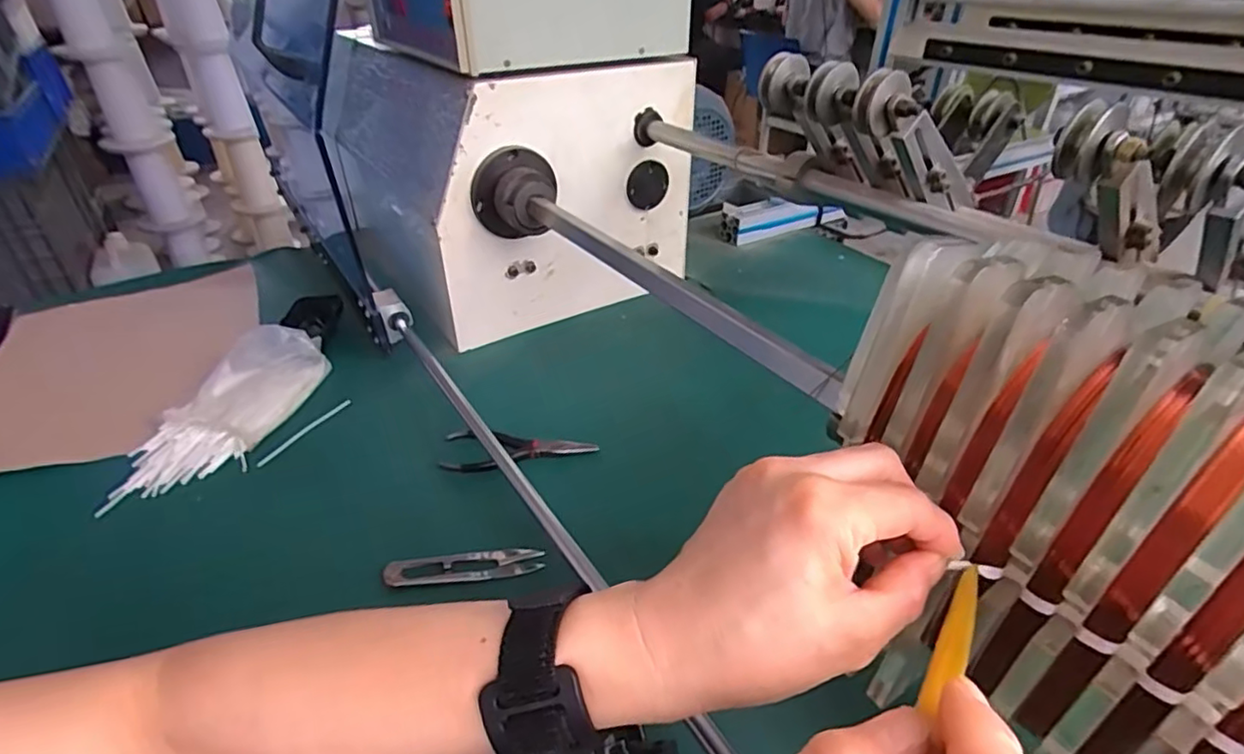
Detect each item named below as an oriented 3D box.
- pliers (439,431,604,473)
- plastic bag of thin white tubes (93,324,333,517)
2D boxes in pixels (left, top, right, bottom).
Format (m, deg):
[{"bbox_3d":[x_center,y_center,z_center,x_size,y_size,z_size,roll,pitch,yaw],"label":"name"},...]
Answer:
[{"bbox_3d":[-0.084,0.062,0.514,0.125,0.011,0.033,0,71,-11],"label":"pliers"},{"bbox_3d":[-0.352,0.025,0.535,0.102,0.048,0.197,7,36,11],"label":"plastic bag of thin white tubes"}]

